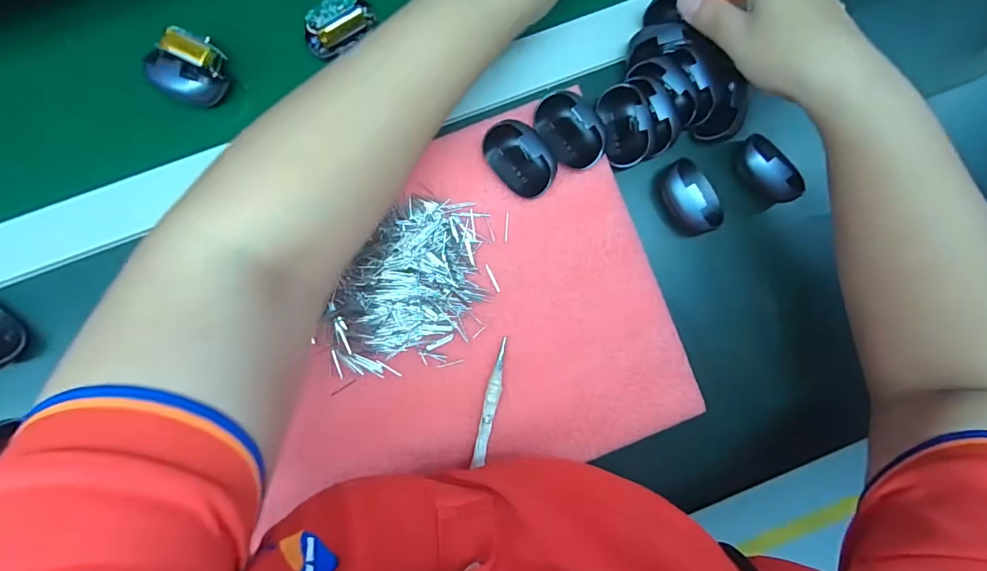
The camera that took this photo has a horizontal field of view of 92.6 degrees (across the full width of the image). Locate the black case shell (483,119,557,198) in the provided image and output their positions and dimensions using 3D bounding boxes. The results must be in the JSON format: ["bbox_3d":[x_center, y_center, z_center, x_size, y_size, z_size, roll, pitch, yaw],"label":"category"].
[{"bbox_3d":[0.019,-0.091,0.337,0.033,0.026,0.057,-42,91,-5],"label":"black case shell"}]

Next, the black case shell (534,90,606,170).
[{"bbox_3d":[0.057,-0.114,0.339,0.035,0.026,0.059,-37,91,-5],"label":"black case shell"}]

